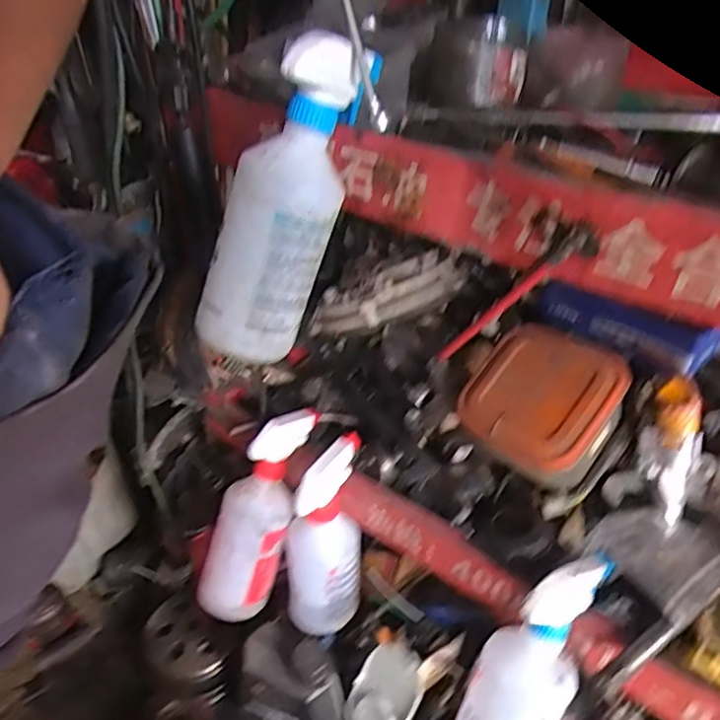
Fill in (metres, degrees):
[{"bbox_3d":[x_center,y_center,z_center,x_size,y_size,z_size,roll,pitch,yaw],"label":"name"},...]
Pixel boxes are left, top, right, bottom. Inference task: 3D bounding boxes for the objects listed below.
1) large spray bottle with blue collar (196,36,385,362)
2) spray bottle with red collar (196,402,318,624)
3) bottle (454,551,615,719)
[{"bbox_3d":[-0.051,-0.101,0.384,0.063,0.210,0.074,30,14,33],"label":"large spray bottle with blue collar"},{"bbox_3d":[-0.104,0.158,0.601,0.067,0.226,0.075,24,8,28],"label":"spray bottle with red collar"},{"bbox_3d":[0.129,0.253,0.465,0.071,0.214,0.072,27,11,31],"label":"bottle"}]

